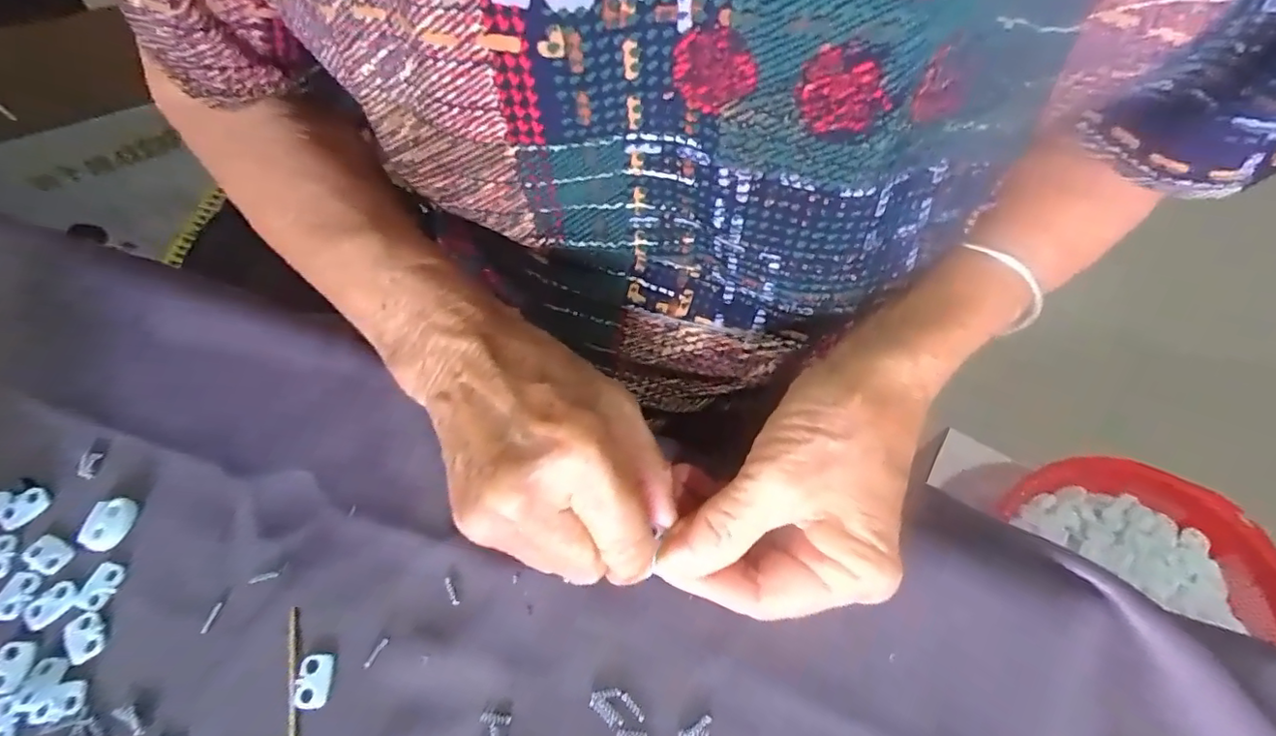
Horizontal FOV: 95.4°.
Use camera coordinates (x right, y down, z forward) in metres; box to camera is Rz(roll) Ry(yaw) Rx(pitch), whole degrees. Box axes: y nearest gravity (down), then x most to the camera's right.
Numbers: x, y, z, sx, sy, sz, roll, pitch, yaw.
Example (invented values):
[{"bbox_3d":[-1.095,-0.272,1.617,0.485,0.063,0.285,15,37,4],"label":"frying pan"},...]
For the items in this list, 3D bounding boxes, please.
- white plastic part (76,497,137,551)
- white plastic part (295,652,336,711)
[{"bbox_3d":[-0.229,0.067,0.250,0.016,0.006,0.022,14,63,7],"label":"white plastic part"},{"bbox_3d":[-0.125,0.120,0.223,0.013,0.004,0.019,-1,63,-1],"label":"white plastic part"}]

